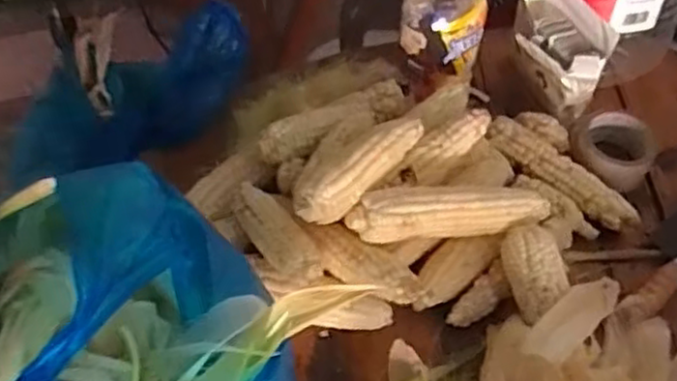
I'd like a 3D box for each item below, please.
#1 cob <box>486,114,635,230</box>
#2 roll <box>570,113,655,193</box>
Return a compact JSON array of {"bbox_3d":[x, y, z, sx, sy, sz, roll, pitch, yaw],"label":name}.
[{"bbox_3d":[0.255,-0.019,0.816,0.049,0.034,0.189,-37,60,-27],"label":"cob"},{"bbox_3d":[0.323,-0.050,0.841,0.094,0.045,0.082,24,54,18],"label":"roll"}]

